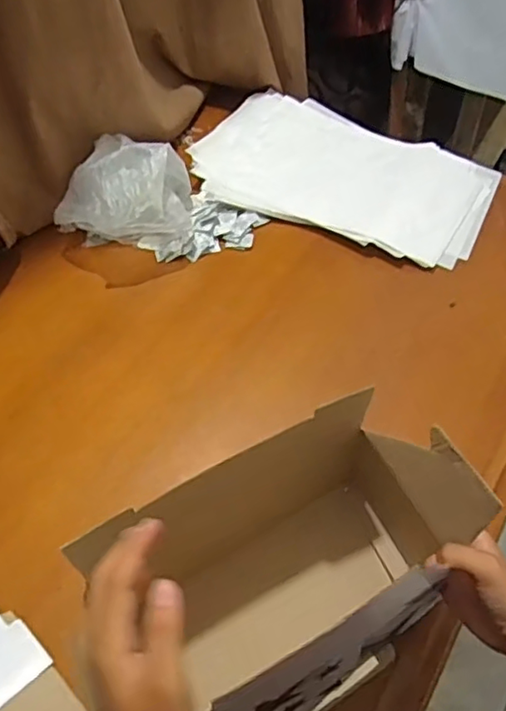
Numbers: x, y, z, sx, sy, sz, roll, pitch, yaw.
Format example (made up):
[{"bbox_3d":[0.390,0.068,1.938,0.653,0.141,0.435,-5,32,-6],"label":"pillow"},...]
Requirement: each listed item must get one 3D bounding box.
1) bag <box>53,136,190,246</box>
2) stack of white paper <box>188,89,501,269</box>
[{"bbox_3d":[-0.182,-0.223,0.866,0.179,0.135,0.162,8,53,9],"label":"bag"},{"bbox_3d":[0.139,-0.297,0.970,0.470,0.036,0.287,21,56,18],"label":"stack of white paper"}]

